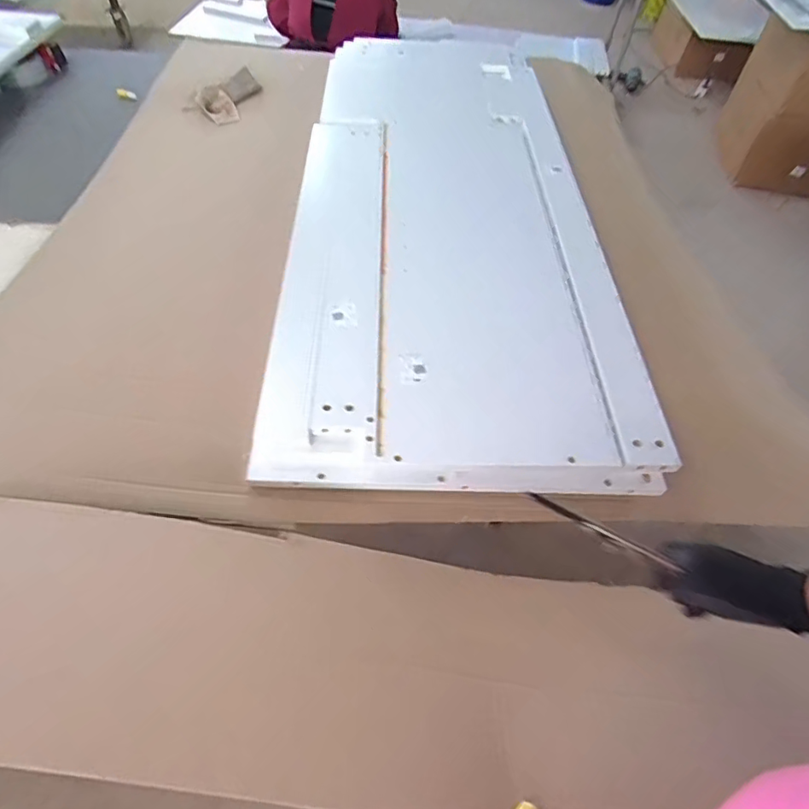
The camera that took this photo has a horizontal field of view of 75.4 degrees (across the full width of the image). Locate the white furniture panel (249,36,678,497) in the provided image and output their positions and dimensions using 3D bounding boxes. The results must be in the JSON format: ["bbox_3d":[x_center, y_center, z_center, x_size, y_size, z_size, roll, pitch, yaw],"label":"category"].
[{"bbox_3d":[0.082,-0.426,1.041,0.558,0.058,1.295,1,54,-2],"label":"white furniture panel"}]

